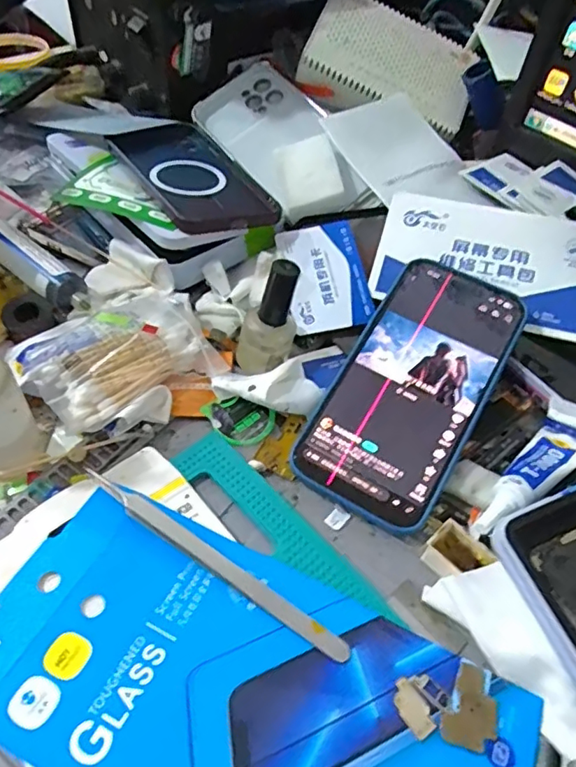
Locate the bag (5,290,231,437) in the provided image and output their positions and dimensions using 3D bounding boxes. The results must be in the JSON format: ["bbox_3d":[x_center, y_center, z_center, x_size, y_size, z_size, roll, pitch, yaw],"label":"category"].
[{"bbox_3d":[-0.102,-0.021,0.330,0.107,0.033,0.083,-25,58,-24],"label":"bag"}]

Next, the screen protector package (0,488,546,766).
[{"bbox_3d":[-0.018,0.132,0.231,0.231,0.014,0.113,23,52,12],"label":"screen protector package"}]

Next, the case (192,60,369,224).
[{"bbox_3d":[-0.005,-0.193,0.437,0.080,0.015,0.166,-36,61,-2],"label":"case"}]

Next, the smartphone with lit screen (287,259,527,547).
[{"bbox_3d":[0.073,0.000,0.321,0.078,0.008,0.164,28,71,16],"label":"smartphone with lit screen"}]

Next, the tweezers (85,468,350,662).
[{"bbox_3d":[-0.038,0.084,0.268,0.153,0.010,0.012,29,54,17],"label":"tweezers"}]

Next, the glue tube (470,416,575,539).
[{"bbox_3d":[0.128,0.049,0.291,0.095,0.015,0.026,-33,61,-28],"label":"glue tube"}]

